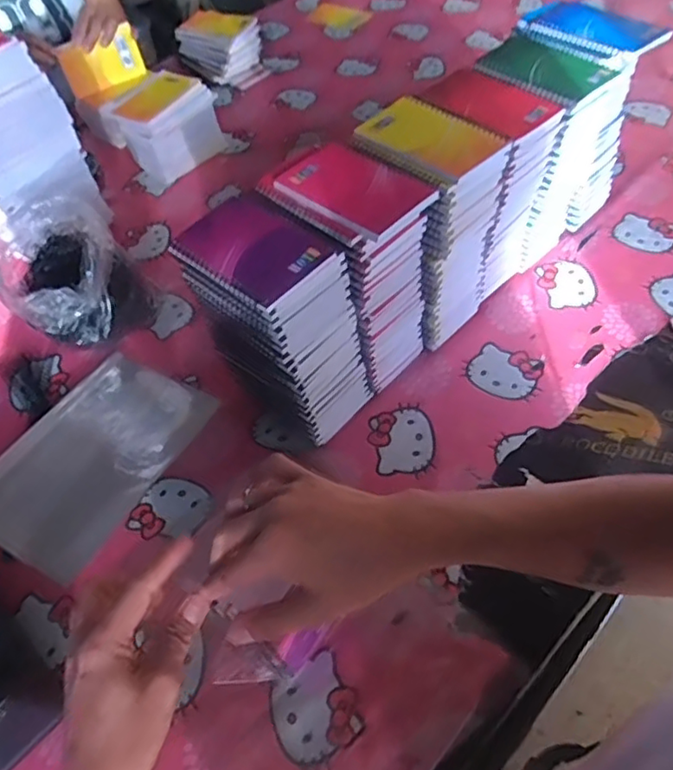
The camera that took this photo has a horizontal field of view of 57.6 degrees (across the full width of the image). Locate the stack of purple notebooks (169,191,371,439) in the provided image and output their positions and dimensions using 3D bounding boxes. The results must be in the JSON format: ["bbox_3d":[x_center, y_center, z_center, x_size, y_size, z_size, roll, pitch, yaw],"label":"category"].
[{"bbox_3d":[-0.055,-0.050,0.618,0.133,0.244,0.105,32,62,26],"label":"stack of purple notebooks"}]

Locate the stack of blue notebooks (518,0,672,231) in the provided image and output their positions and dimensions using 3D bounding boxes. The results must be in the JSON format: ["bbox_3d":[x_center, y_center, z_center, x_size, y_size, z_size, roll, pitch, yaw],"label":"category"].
[{"bbox_3d":[0.307,-0.340,0.796,0.103,0.252,0.146,-30,56,-17],"label":"stack of blue notebooks"}]

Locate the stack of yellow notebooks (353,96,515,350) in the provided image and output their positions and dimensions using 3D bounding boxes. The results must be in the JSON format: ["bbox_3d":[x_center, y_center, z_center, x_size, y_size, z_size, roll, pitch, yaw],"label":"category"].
[{"bbox_3d":[0.098,-0.162,0.680,0.126,0.253,0.104,37,64,28],"label":"stack of yellow notebooks"}]

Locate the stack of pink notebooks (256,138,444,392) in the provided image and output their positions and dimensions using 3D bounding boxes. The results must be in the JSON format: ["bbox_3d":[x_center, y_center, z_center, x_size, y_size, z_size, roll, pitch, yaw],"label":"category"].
[{"bbox_3d":[0.018,-0.114,0.650,0.101,0.254,0.140,-38,58,-22],"label":"stack of pink notebooks"}]

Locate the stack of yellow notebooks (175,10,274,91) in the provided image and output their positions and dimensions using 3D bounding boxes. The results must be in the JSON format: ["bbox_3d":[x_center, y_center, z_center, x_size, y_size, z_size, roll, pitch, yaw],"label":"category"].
[{"bbox_3d":[-0.219,-0.650,1.184,0.132,0.109,0.120,33,62,26],"label":"stack of yellow notebooks"}]

